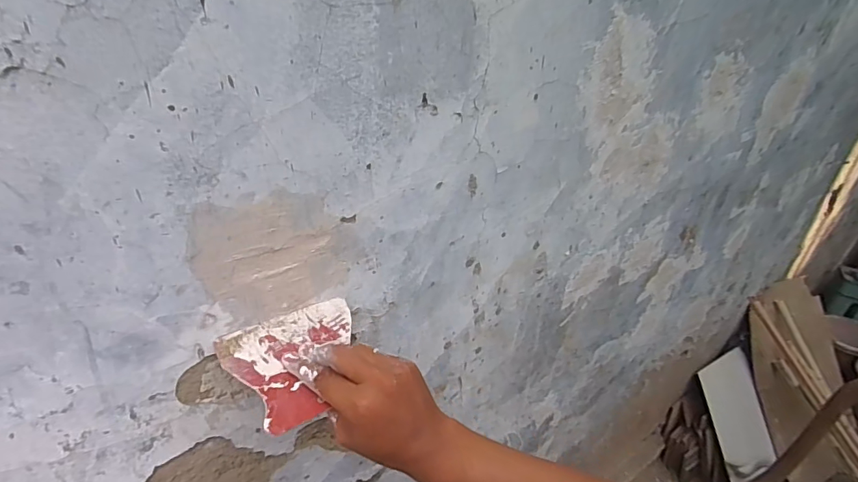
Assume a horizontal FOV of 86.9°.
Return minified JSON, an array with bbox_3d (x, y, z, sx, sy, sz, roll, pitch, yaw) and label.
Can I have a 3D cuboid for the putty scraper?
[{"bbox_3d":[-0.112,0.108,0.408,0.118,0.008,0.103,-19,53,-32],"label":"putty scraper"}]

